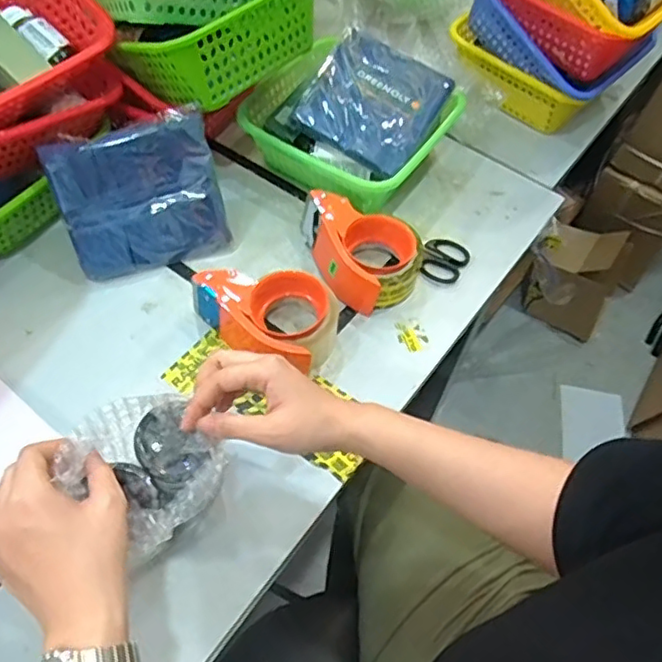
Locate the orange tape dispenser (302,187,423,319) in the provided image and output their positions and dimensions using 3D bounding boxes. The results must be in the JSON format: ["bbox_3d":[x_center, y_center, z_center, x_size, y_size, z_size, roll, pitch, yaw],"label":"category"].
[{"bbox_3d":[0.032,-0.095,0.689,0.113,0.061,0.145,-21,62,-16],"label":"orange tape dispenser"}]

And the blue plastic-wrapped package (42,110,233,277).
[{"bbox_3d":[-0.203,-0.142,0.668,0.167,0.155,0.028,-20,27,-15],"label":"blue plastic-wrapped package"}]

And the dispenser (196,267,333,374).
[{"bbox_3d":[-0.063,-0.022,0.630,0.139,0.076,0.086,32,62,15],"label":"dispenser"}]

